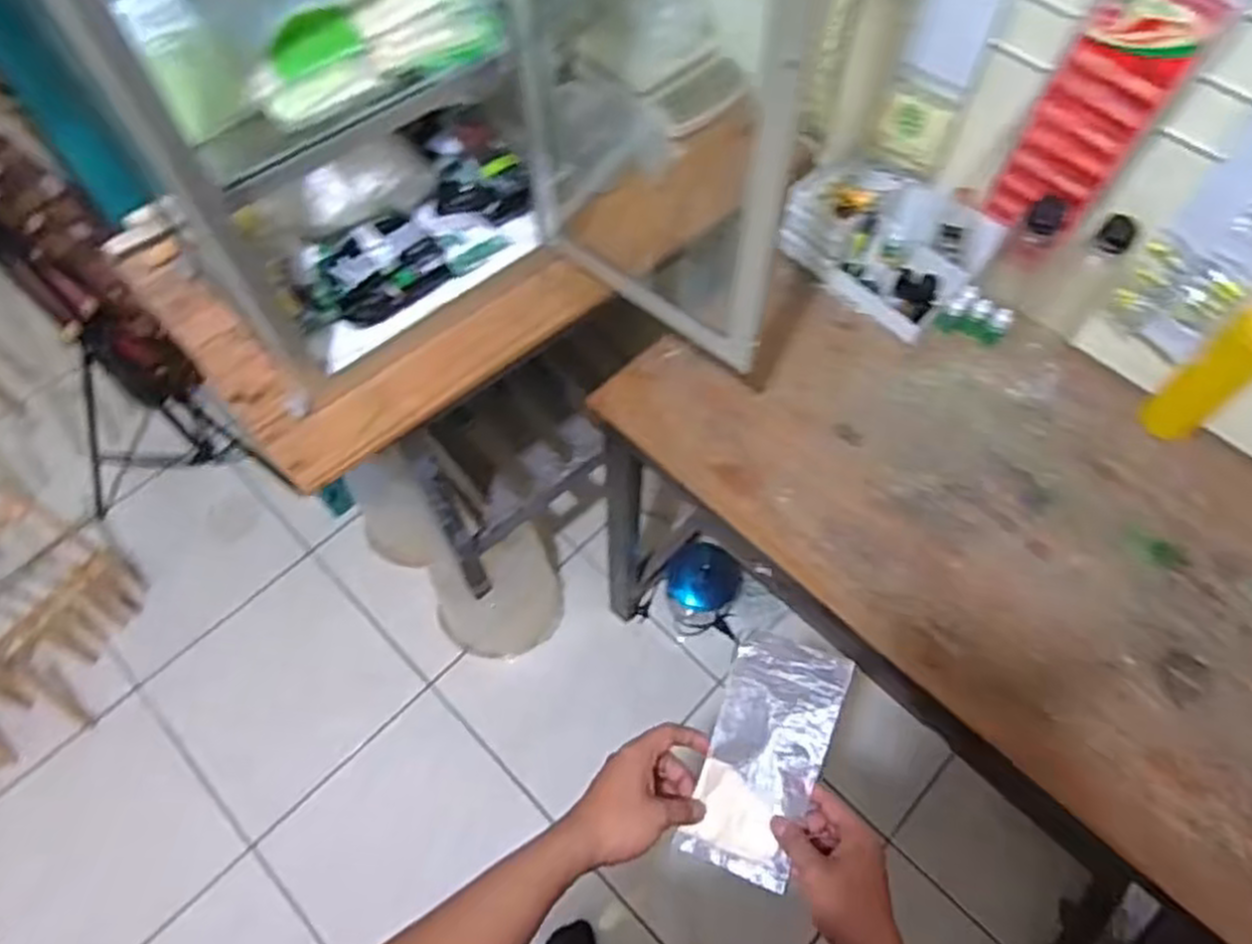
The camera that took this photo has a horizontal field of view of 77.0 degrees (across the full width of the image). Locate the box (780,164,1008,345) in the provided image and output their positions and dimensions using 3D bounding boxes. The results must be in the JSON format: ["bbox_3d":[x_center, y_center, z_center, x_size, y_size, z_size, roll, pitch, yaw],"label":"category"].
[{"bbox_3d":[0.323,-0.293,1.004,0.238,0.106,0.139,38,67,19],"label":"box"}]

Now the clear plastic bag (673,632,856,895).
[{"bbox_3d":[0.117,0.240,0.665,0.093,0.018,0.193,18,80,13],"label":"clear plastic bag"}]

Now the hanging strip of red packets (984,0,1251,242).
[{"bbox_3d":[0.464,-0.367,0.752,0.112,0.356,0.046,34,66,17],"label":"hanging strip of red packets"}]

